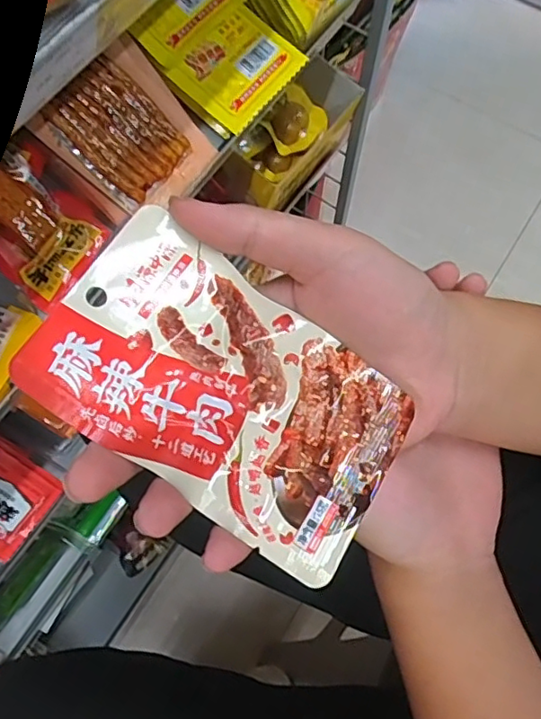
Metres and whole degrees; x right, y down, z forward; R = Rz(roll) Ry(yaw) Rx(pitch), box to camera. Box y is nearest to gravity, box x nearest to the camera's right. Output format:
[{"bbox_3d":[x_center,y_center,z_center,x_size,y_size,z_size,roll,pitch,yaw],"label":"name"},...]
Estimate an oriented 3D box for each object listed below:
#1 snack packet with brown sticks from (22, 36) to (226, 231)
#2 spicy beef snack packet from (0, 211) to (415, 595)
[{"bbox_3d":[-0.090,-0.147,0.380,0.092,0.012,0.100,44,68,-27],"label":"snack packet with brown sticks"},{"bbox_3d":[-0.016,0.013,0.225,0.139,0.007,0.085,36,71,-7],"label":"spicy beef snack packet"}]

